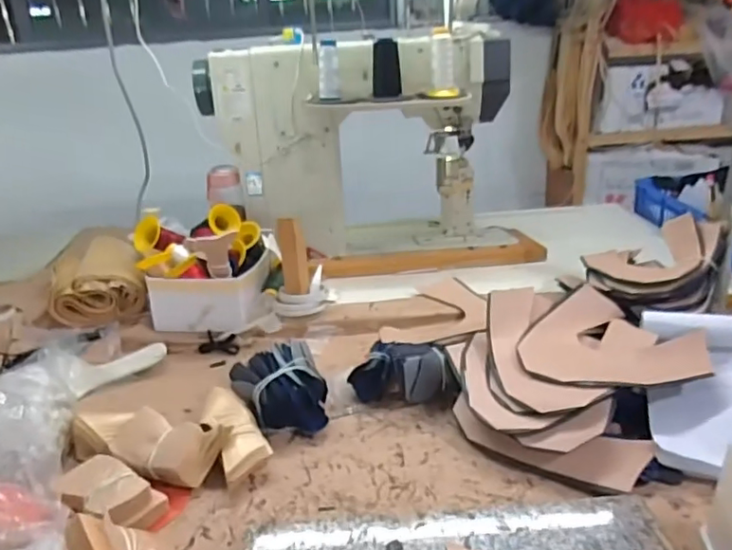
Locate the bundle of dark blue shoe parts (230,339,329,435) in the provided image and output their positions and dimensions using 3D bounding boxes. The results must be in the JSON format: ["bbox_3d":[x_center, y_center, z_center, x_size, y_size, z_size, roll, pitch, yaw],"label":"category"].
[{"bbox_3d":[-0.108,0.147,0.720,0.107,0.065,0.113,-3,24,1],"label":"bundle of dark blue shoe parts"}]

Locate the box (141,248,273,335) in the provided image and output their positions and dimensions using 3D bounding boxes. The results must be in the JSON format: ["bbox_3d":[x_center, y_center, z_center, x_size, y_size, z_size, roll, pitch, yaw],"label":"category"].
[{"bbox_3d":[-0.261,0.026,0.957,0.171,0.090,0.151,1,24,10],"label":"box"}]

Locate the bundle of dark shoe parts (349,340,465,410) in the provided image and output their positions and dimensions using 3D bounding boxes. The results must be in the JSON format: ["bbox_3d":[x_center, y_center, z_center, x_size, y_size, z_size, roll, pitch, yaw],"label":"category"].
[{"bbox_3d":[0.059,0.128,0.758,0.155,0.067,0.100,1,24,10],"label":"bundle of dark shoe parts"}]

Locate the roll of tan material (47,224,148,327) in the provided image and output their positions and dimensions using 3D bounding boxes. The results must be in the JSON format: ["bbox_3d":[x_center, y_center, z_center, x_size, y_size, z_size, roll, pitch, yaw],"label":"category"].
[{"bbox_3d":[-0.488,0.003,1.006,0.147,0.079,0.236,-13,25,-21],"label":"roll of tan material"}]

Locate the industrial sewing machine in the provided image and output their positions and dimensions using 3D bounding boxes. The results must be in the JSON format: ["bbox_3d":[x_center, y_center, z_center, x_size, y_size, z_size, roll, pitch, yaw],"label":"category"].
[{"bbox_3d":[0.008,-0.242,1.123,0.627,0.417,0.279,-6,24,-6],"label":"industrial sewing machine"}]

